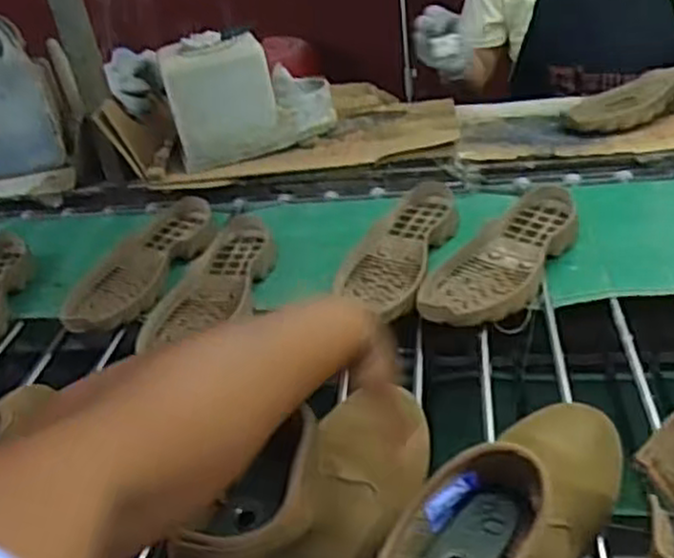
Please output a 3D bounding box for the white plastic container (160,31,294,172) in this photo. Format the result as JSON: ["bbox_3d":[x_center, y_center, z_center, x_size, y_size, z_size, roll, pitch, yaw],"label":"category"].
[{"bbox_3d":[-0.177,-0.273,1.143,0.161,0.162,0.093,-16,33,-15],"label":"white plastic container"}]

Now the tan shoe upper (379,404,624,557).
[{"bbox_3d":[0.113,0.143,0.475,0.074,0.121,0.260,17,39,33],"label":"tan shoe upper"}]

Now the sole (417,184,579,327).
[{"bbox_3d":[0.199,-0.029,0.881,0.114,0.044,0.283,21,40,36],"label":"sole"}]

